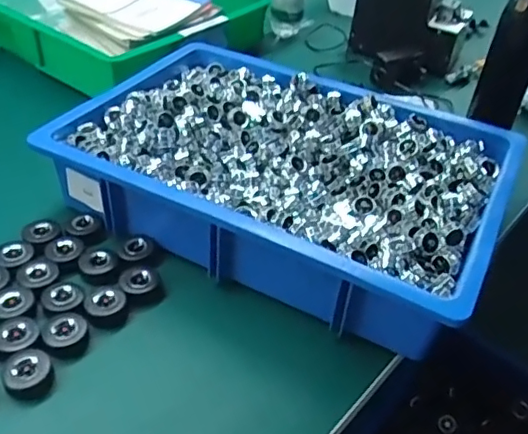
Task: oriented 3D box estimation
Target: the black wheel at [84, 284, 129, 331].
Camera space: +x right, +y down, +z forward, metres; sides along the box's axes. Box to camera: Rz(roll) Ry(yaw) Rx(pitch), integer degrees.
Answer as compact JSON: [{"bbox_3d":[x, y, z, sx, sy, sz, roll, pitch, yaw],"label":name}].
[{"bbox_3d":[-0.142,0.081,0.518,0.035,0.022,0.037,5,41,-4],"label":"black wheel"}]

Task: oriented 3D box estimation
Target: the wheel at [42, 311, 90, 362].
[{"bbox_3d":[-0.170,0.102,0.494,0.036,0.019,0.039,5,41,-4],"label":"wheel"}]

